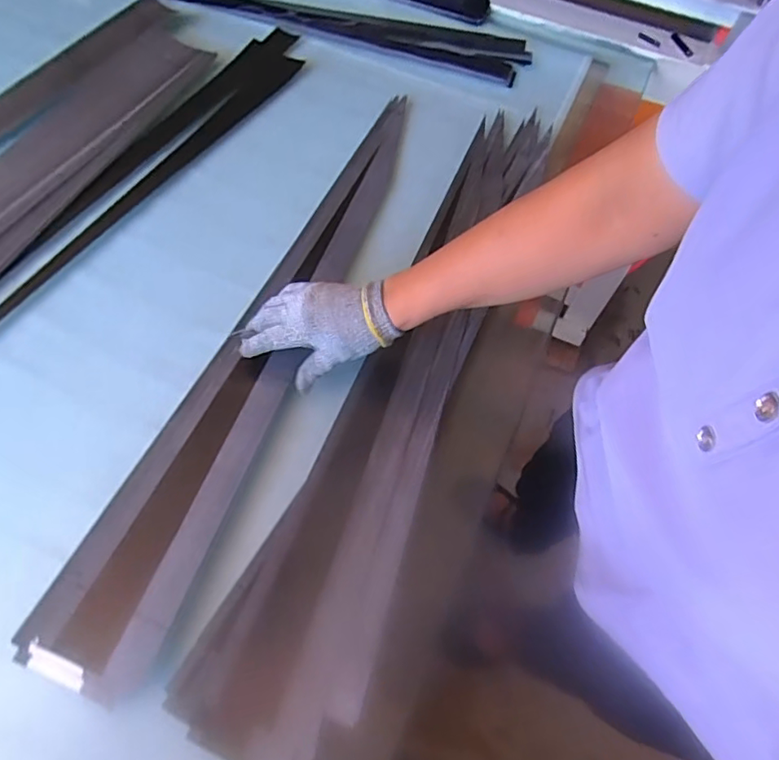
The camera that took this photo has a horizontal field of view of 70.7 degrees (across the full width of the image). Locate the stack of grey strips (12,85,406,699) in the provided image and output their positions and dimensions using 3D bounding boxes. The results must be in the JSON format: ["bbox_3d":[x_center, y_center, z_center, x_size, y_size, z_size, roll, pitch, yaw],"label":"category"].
[{"bbox_3d":[-0.119,-0.073,0.621,0.109,0.025,0.770,19,60,8],"label":"stack of grey strips"}]

